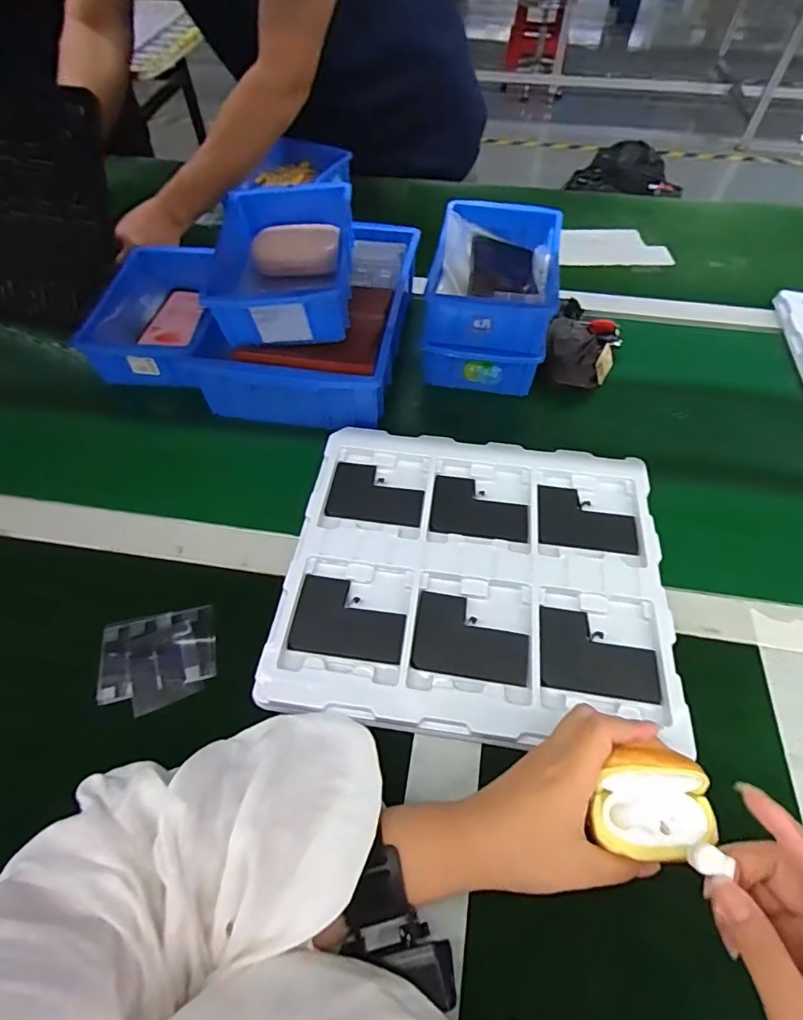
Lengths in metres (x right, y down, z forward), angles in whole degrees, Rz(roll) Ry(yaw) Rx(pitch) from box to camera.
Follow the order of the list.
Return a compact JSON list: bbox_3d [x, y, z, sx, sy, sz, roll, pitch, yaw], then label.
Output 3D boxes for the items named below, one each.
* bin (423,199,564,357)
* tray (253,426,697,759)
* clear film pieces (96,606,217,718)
[{"bbox_3d":[0.105,-0.267,0.568,0.130,0.059,0.197,10,58,6],"label":"bin"},{"bbox_3d":[0.065,0.054,0.448,0.321,0.040,0.285,6,57,4],"label":"tray"},{"bbox_3d":[-0.201,0.124,0.413,0.089,0.010,0.076,-11,57,-7],"label":"clear film pieces"}]

